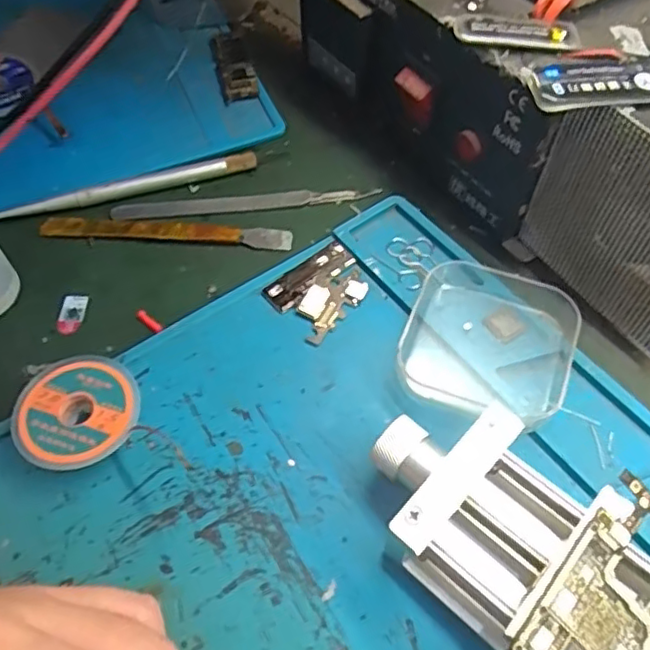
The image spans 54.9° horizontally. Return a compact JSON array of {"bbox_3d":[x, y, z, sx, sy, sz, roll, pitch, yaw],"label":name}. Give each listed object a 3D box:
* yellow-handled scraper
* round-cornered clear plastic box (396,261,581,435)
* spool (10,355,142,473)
[{"bbox_3d":[-0.075,-0.046,0.296,0.118,0.005,0.012,4,56,6],"label":"yellow-handled scraper"},{"bbox_3d":[0.067,0.003,0.251,0.063,0.016,0.067,19,58,15],"label":"round-cornered clear plastic box"},{"bbox_3d":[-0.093,0.034,0.238,0.044,0.016,0.043,-1,55,2],"label":"spool"}]

